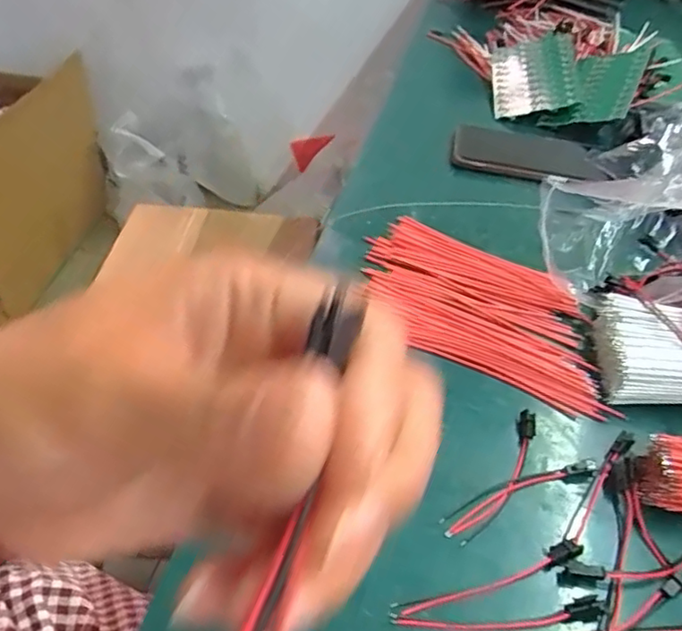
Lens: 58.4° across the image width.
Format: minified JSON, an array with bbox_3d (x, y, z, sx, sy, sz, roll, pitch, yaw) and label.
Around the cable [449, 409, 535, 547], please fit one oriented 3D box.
[{"bbox_3d":[0.091,0.091,0.344,0.017,0.006,0.099,28,49,20],"label":"cable"}]

